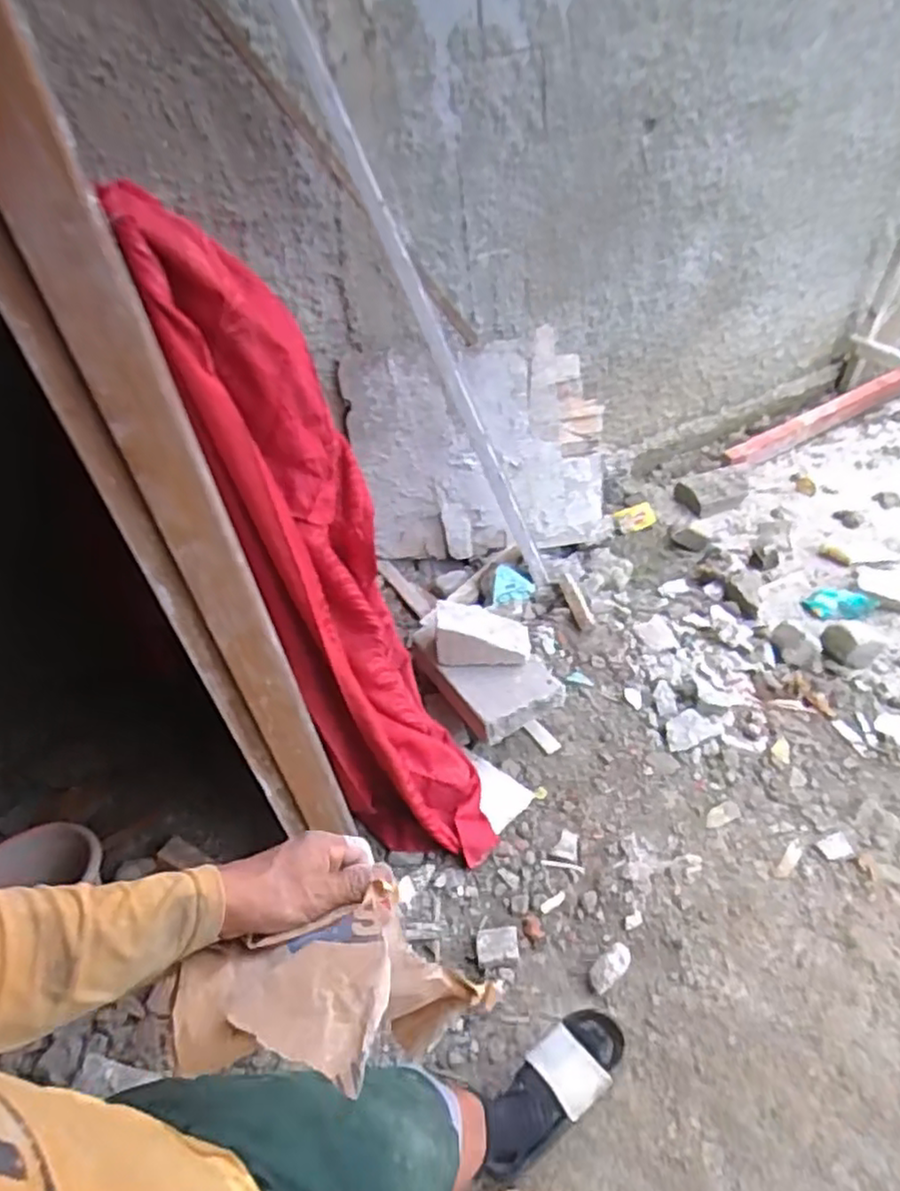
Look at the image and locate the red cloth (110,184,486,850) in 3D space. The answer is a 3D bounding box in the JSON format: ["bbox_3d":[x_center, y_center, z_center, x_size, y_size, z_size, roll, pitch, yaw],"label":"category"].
[{"bbox_3d":[-0.164,-0.006,1.089,0.250,1.079,0.445,-23,45,-15],"label":"red cloth"}]

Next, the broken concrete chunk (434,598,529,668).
[{"bbox_3d":[0.073,0.081,1.520,0.221,0.120,0.137,-6,43,2],"label":"broken concrete chunk"}]

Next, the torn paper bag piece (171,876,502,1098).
[{"bbox_3d":[-0.080,0.260,0.452,0.179,0.116,0.111,-19,45,-13],"label":"torn paper bag piece"}]

